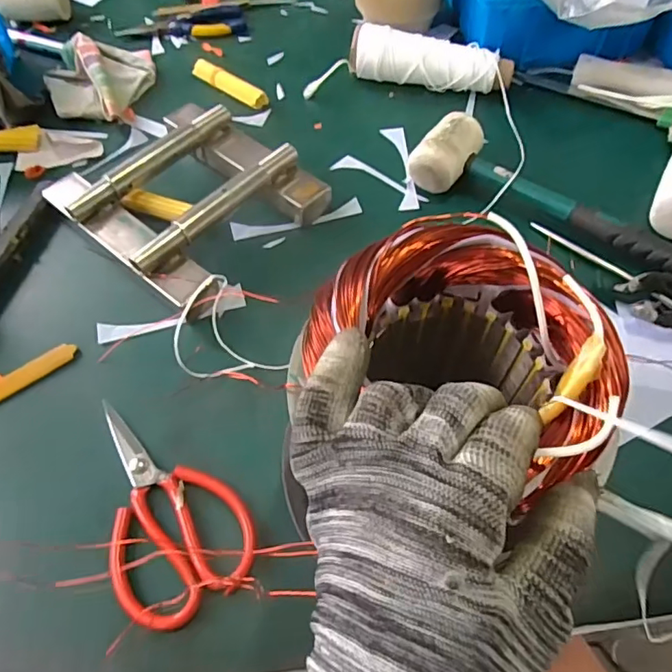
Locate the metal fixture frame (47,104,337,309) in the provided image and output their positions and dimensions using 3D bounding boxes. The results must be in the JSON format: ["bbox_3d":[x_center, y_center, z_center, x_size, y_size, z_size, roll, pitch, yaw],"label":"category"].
[{"bbox_3d":[-0.137,-0.132,0.495,0.192,0.046,0.180,38,66,23],"label":"metal fixture frame"}]

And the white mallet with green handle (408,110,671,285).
[{"bbox_3d":[0.203,-0.110,0.469,0.285,0.045,0.072,29,62,19],"label":"white mallet with green handle"}]

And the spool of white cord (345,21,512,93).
[{"bbox_3d":[0.102,-0.290,0.584,0.172,0.051,0.043,16,59,12],"label":"spool of white cord"}]

